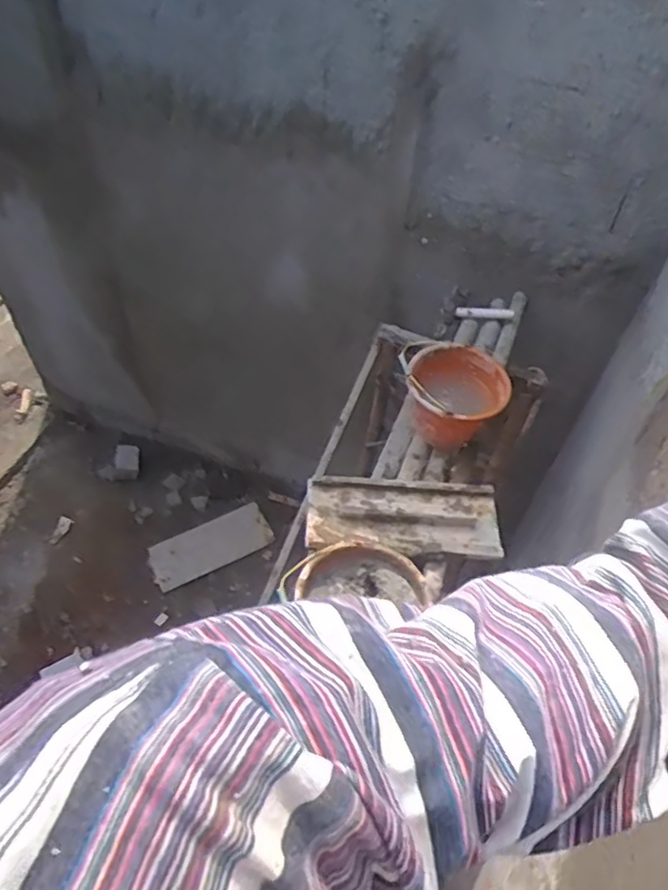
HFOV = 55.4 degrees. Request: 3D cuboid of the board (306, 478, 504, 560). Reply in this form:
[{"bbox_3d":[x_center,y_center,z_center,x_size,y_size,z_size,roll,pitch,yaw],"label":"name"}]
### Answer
[{"bbox_3d":[0.192,0.196,1.704,0.515,0.034,0.192,3,87,-4],"label":"board"}]

